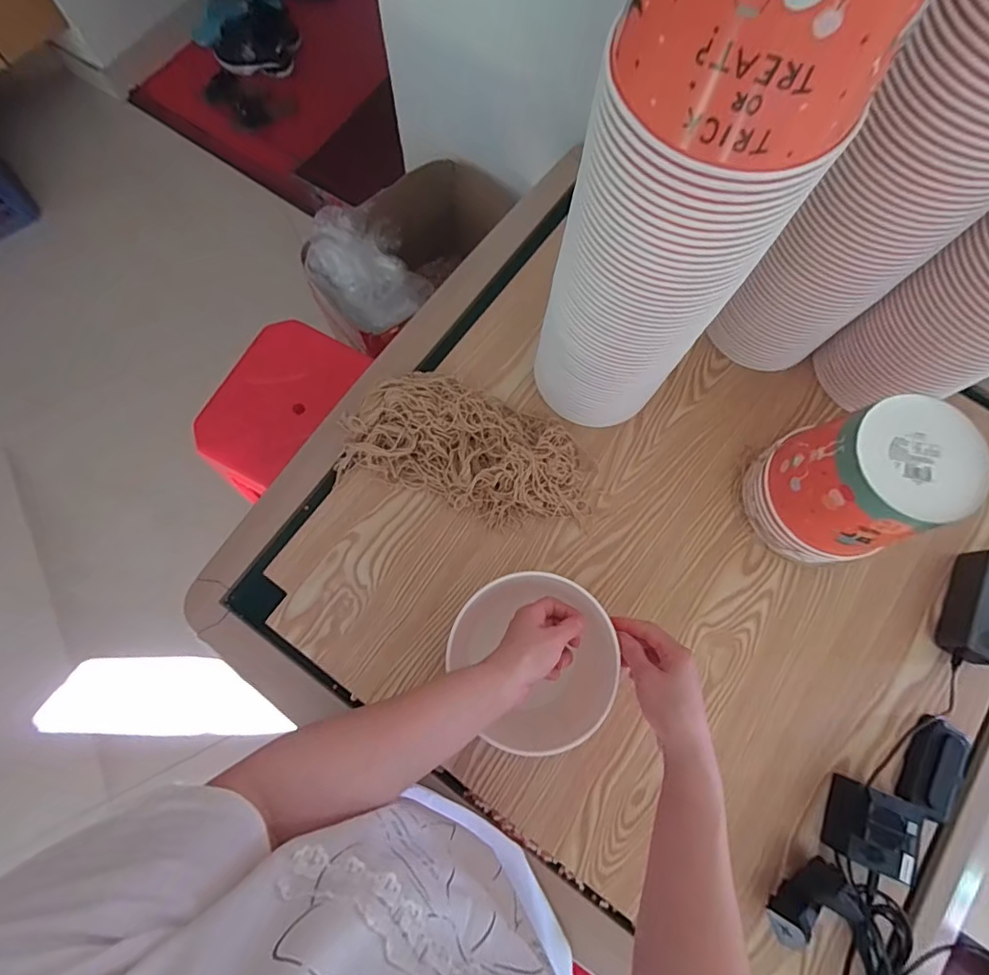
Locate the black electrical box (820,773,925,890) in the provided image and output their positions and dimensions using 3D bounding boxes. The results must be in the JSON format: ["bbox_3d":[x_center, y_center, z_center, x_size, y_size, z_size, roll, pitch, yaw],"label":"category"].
[{"bbox_3d":[0.411,0.369,0.553,0.076,0.061,0.078,20,76,4],"label":"black electrical box"}]

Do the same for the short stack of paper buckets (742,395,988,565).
[{"bbox_3d":[0.398,-0.003,0.578,0.139,0.191,0.144,-22,77,-7],"label":"short stack of paper buckets"}]

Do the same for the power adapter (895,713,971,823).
[{"bbox_3d":[0.498,0.317,0.584,0.043,0.033,0.104,29,77,6],"label":"power adapter"}]

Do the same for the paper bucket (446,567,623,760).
[{"bbox_3d":[0.048,0.170,0.545,0.146,0.132,0.166,-43,80,-11],"label":"paper bucket"}]

